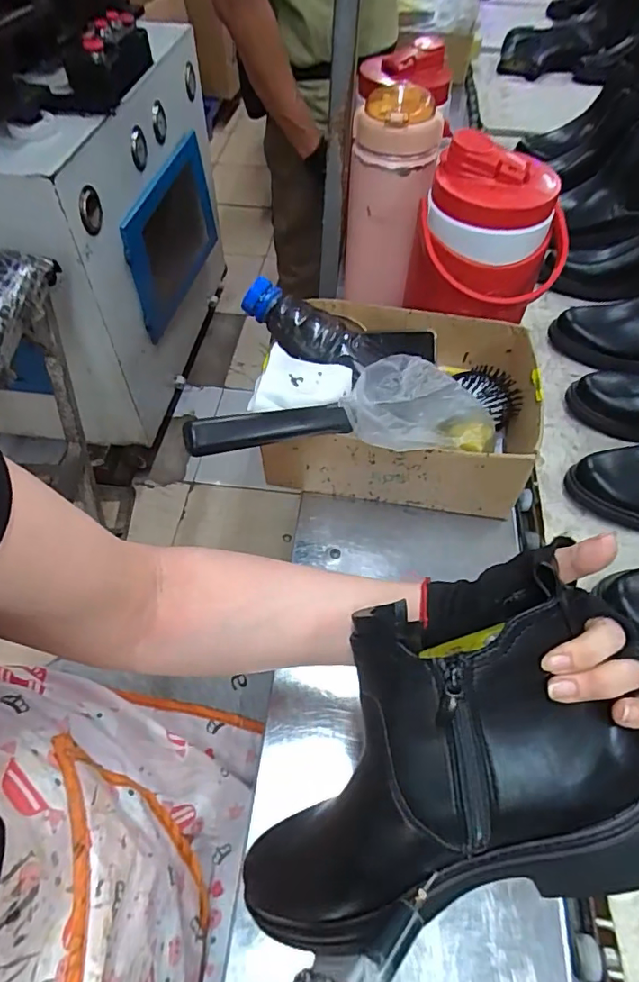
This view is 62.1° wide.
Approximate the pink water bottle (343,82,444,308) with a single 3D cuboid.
[{"bbox_3d":[0.077,-0.318,0.622,0.095,0.221,0.097,7,52,6],"label":"pink water bottle"}]

